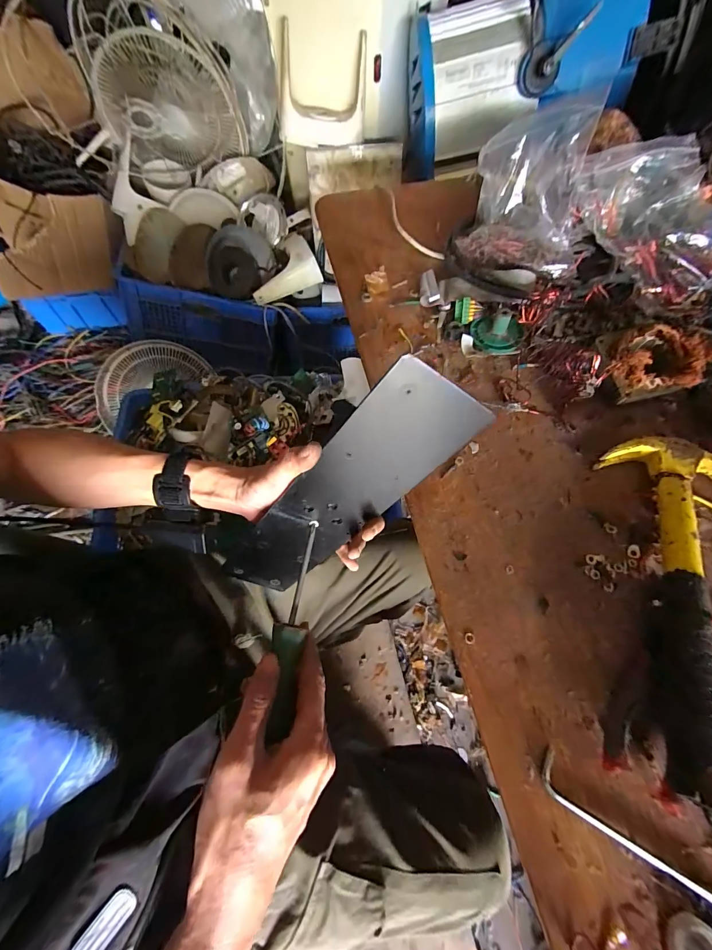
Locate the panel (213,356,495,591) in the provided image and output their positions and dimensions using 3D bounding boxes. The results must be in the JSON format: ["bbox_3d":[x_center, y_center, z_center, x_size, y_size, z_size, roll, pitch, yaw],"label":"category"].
[{"bbox_3d":[-0.028,0.031,0.306,0.088,0.300,0.006,30,39,-26],"label":"panel"}]

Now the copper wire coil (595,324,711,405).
[{"bbox_3d":[0.328,-0.128,0.388,0.105,0.046,0.083,4,63,1],"label":"copper wire coil"}]

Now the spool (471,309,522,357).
[{"bbox_3d":[0.179,-0.188,0.442,0.058,0.037,0.059,0,63,-1],"label":"spool"}]

